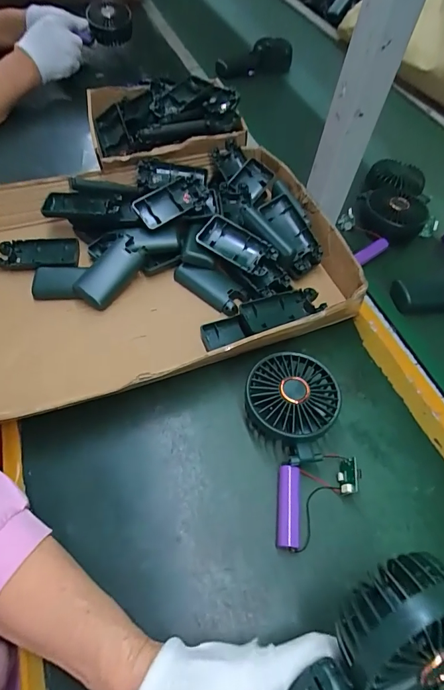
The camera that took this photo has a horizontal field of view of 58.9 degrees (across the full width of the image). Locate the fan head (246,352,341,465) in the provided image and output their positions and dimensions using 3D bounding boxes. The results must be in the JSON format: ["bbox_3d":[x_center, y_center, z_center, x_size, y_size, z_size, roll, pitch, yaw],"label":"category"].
[{"bbox_3d":[0.065,0.057,0.377,0.082,0.047,0.093,23,58,12],"label":"fan head"}]

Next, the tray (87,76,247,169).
[{"bbox_3d":[-0.084,-0.337,0.577,0.209,0.055,0.173,-9,57,-13],"label":"tray"}]

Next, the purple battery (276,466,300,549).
[{"bbox_3d":[0.057,0.140,0.340,0.019,0.018,0.065,8,56,2],"label":"purple battery"}]

